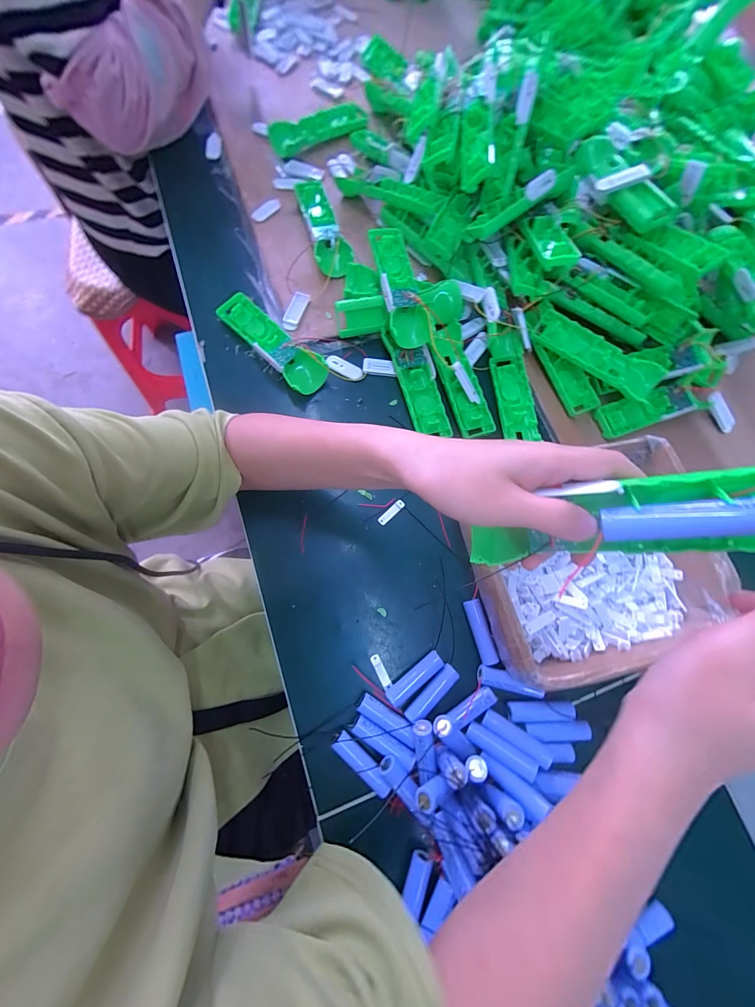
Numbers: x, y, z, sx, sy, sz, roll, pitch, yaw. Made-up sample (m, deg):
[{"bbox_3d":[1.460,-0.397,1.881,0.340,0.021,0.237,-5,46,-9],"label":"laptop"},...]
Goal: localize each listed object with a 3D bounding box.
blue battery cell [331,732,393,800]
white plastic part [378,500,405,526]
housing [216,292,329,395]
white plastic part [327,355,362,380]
[{"bbox_3d":[-0.014,0.248,0.336,0.066,0.020,0.019,44,76,7],"label":"blue battery cell"},{"bbox_3d":[0.016,0.010,0.413,0.038,0.004,0.010,-41,82,-14],"label":"white plastic part"},{"bbox_3d":[-0.131,-0.203,0.444,0.049,0.027,0.159,-42,82,-14],"label":"housing"},{"bbox_3d":[-0.042,-0.177,0.457,0.048,0.006,0.019,28,74,3],"label":"white plastic part"}]

